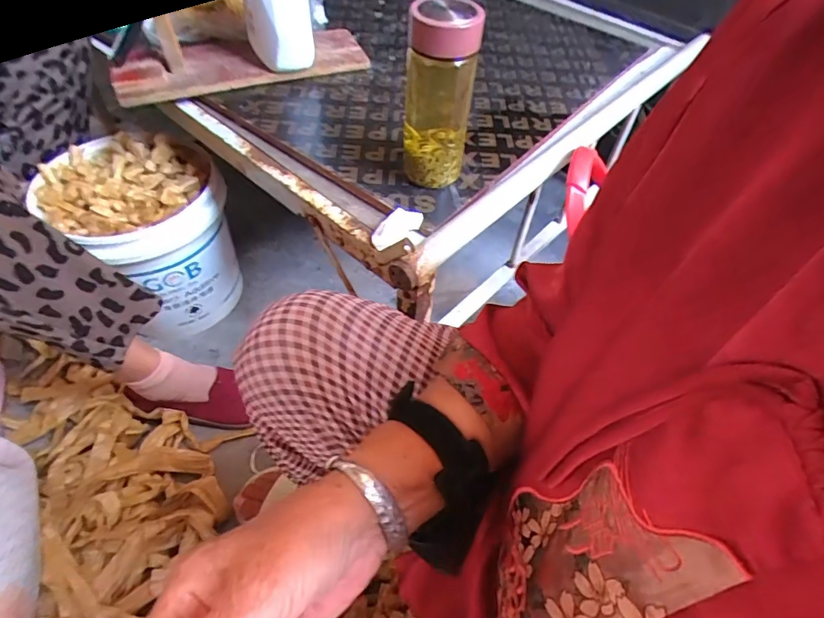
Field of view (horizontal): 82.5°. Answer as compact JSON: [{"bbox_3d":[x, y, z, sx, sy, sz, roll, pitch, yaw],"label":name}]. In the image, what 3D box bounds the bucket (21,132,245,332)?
[{"bbox_3d":[-0.434,-0.118,0.798,0.241,0.269,0.213,-26,58,-21],"label":"bucket"}]

